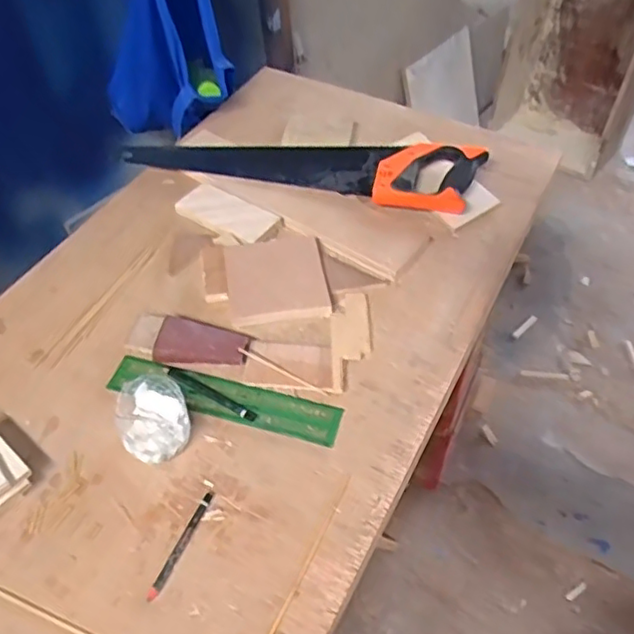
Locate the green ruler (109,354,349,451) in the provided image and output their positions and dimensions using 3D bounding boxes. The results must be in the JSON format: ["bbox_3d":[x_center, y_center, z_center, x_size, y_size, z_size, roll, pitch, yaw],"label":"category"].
[{"bbox_3d":[-0.099,0.086,0.668,0.250,0.006,0.046,13,50,10],"label":"green ruler"}]

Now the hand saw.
[{"bbox_3d":[-0.029,-0.217,0.886,0.507,0.039,0.114,7,50,9],"label":"hand saw"}]

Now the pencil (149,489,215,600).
[{"bbox_3d":[-0.123,0.205,0.573,0.010,0.004,0.106,16,52,16],"label":"pencil"}]

